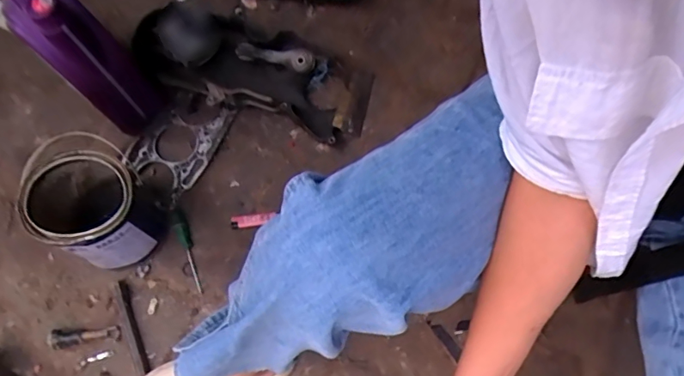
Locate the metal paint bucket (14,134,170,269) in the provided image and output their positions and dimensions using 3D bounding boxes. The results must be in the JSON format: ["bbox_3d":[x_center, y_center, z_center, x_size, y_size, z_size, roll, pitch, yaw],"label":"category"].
[{"bbox_3d":[-0.370,0.040,0.732,0.156,0.162,0.152,-35,73,-13],"label":"metal paint bucket"}]

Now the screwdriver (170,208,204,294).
[{"bbox_3d":[-0.253,0.100,0.785,0.022,0.030,0.148,-21,80,-6],"label":"screwdriver"}]

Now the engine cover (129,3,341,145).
[{"bbox_3d":[-0.156,-0.214,0.838,0.372,0.126,0.162,19,67,12],"label":"engine cover"}]

